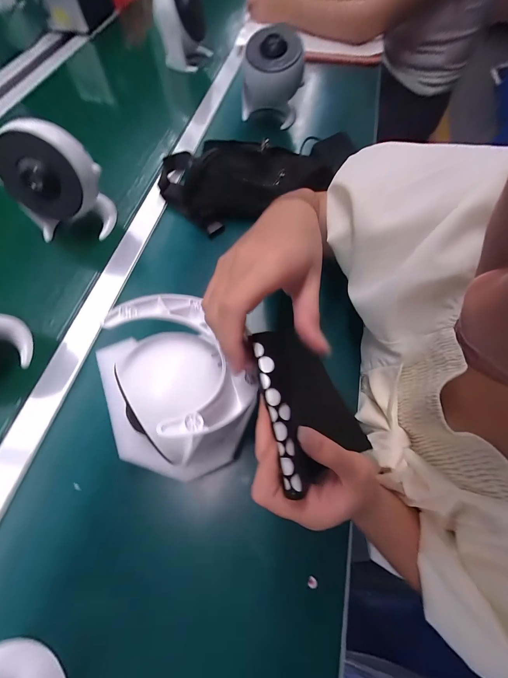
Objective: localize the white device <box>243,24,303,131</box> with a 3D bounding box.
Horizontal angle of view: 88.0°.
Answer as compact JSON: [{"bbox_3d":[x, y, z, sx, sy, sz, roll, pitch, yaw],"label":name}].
[{"bbox_3d":[0.037,-0.531,0.537,0.119,0.116,0.124,5,67,2],"label":"white device"}]

